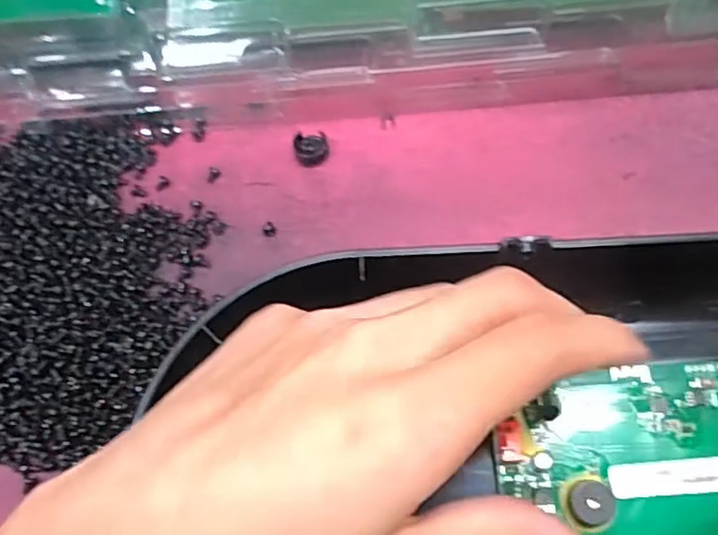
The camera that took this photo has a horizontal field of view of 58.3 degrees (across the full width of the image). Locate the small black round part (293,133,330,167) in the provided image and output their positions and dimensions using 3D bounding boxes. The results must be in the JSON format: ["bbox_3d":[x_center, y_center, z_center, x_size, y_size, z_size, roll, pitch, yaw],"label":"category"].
[{"bbox_3d":[-0.020,-0.050,0.270,0.014,0.008,0.014,0,77,-1],"label":"small black round part"}]

